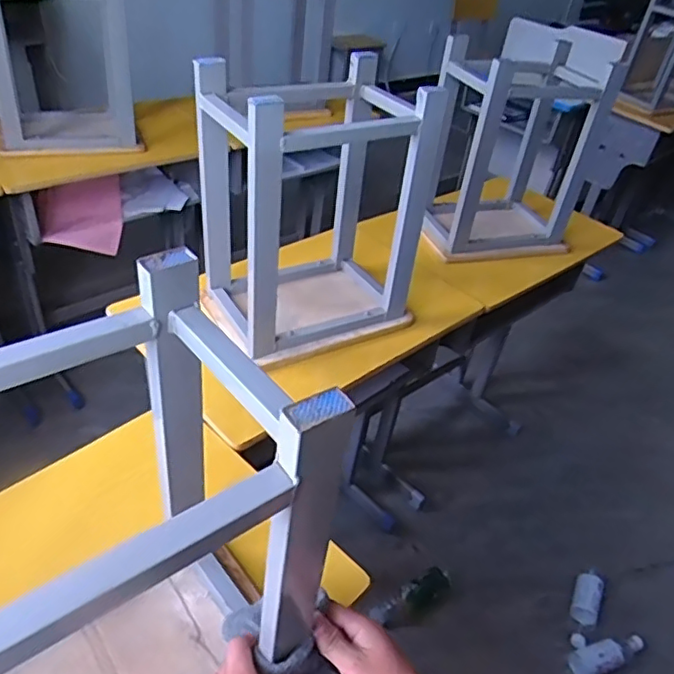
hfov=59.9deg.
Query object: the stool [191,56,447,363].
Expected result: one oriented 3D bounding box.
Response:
[{"bbox_3d":[-0.043,-0.209,0.953,0.326,0.394,0.259,-21,47,-30],"label":"stool"}]

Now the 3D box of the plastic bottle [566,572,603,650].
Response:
[{"bbox_3d":[0.637,0.661,1.491,0.064,0.058,0.156,24,42,19],"label":"plastic bottle"}]

